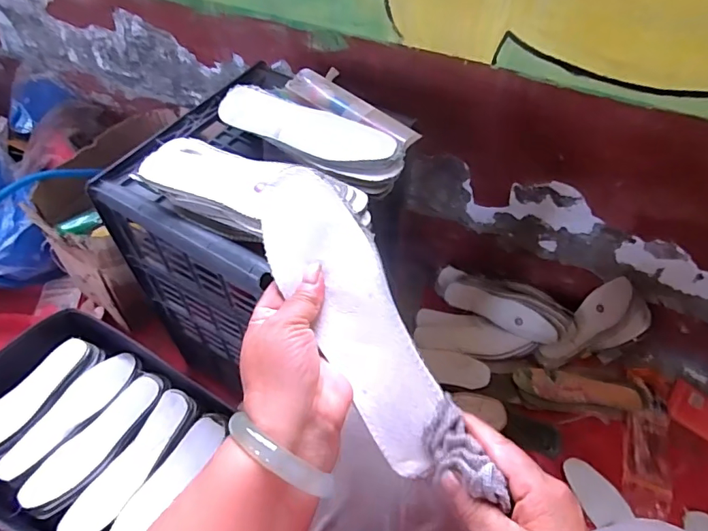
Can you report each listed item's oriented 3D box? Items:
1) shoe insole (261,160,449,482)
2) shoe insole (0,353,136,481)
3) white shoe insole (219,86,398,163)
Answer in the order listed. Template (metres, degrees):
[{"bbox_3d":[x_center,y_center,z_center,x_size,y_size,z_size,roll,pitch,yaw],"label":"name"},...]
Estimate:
[{"bbox_3d":[0.001,0.031,0.333,0.070,0.008,0.218,-34,80,-1],"label":"shoe insole"},{"bbox_3d":[-0.438,0.228,0.746,0.070,0.025,0.222,29,57,20],"label":"shoe insole"},{"bbox_3d":[-0.059,-0.166,0.579,0.218,0.013,0.067,19,68,8],"label":"white shoe insole"}]

